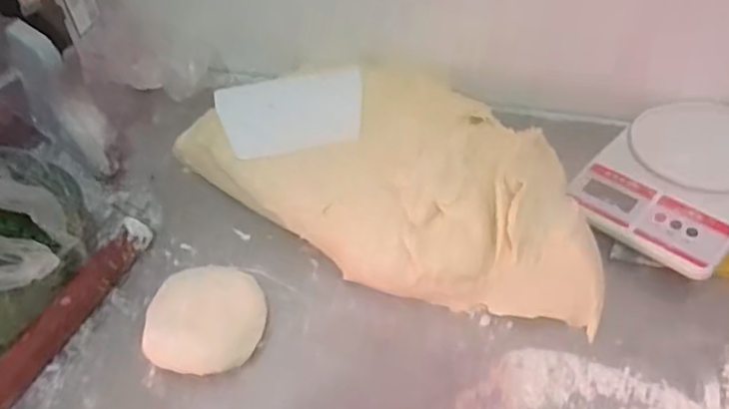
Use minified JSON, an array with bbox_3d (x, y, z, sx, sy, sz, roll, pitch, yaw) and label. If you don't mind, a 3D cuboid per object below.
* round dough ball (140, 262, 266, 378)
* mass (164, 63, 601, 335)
[{"bbox_3d":[-0.136,0.100,0.556,0.095,0.040,0.089,0,54,1],"label":"round dough ball"},{"bbox_3d":[0.043,-0.032,0.634,0.408,0.067,0.230,30,60,20],"label":"mass"}]

